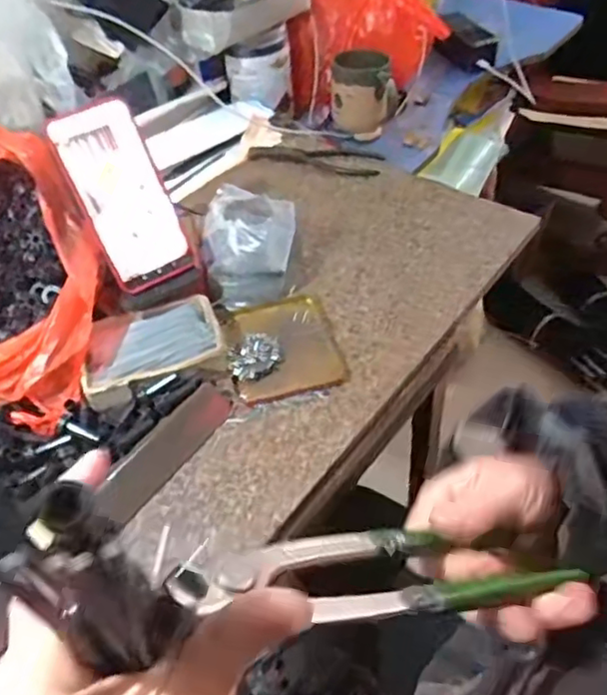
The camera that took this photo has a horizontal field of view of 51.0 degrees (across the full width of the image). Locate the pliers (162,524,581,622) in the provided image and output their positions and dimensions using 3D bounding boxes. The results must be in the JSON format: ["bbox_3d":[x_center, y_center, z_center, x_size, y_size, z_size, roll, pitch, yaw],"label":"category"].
[{"bbox_3d":[0.032,0.087,0.251,0.175,0.016,0.040,10,43,-25],"label":"pliers"}]

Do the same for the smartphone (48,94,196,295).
[{"bbox_3d":[-0.163,-0.136,0.577,0.074,0.162,0.015,-27,14,-14],"label":"smartphone"}]

